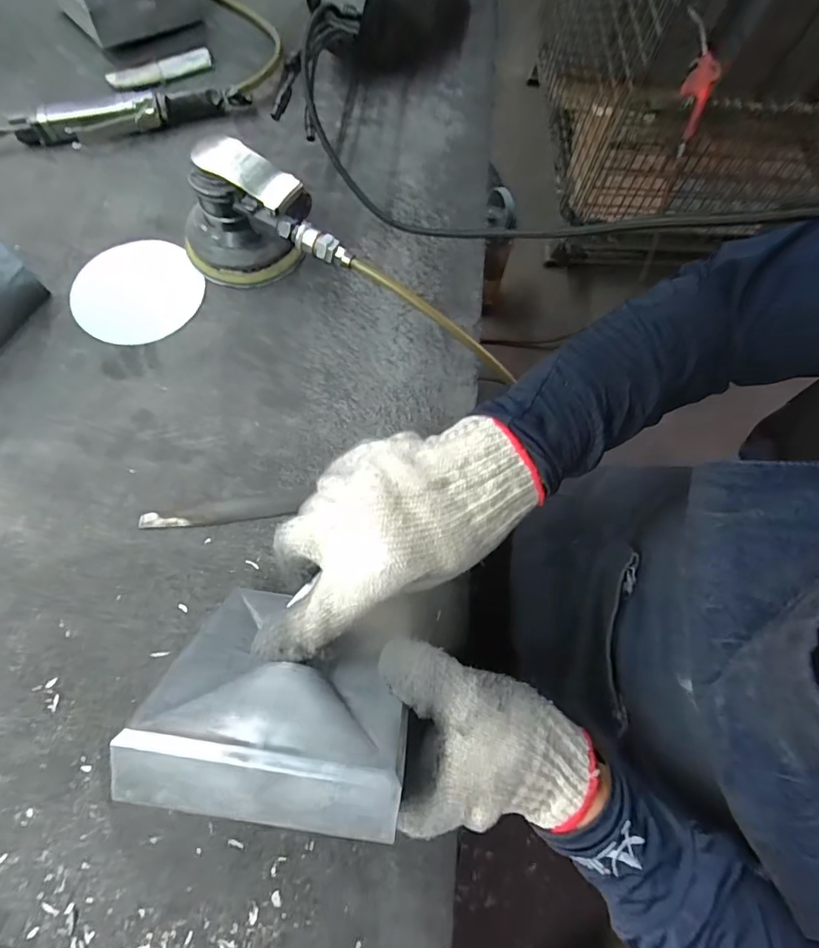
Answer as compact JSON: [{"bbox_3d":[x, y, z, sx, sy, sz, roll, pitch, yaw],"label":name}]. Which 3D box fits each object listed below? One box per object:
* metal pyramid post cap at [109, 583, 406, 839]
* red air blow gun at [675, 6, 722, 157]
[{"bbox_3d":[-0.064,0.120,0.261,0.126,0.120,0.036,9,110,3],"label":"metal pyramid post cap"},{"bbox_3d":[0.603,-0.809,0.982,0.060,0.254,0.055,-41,50,-16],"label":"red air blow gun"}]

